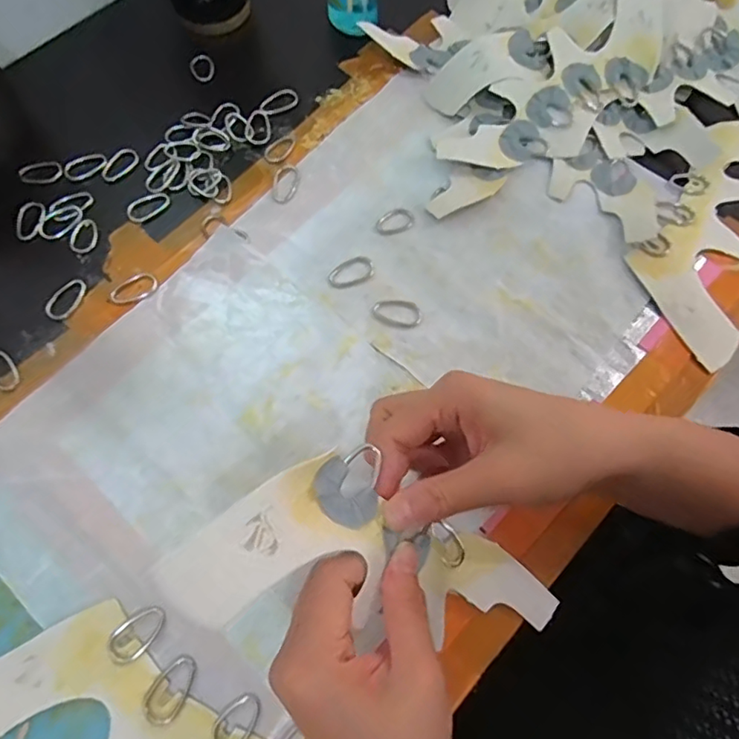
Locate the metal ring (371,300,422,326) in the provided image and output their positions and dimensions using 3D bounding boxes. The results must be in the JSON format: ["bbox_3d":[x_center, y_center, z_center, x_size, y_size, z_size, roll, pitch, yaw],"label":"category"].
[{"bbox_3d":[0.019,-0.040,0.390,0.035,0.004,0.019,7,69,4],"label":"metal ring"}]

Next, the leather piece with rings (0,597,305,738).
[{"bbox_3d":[-0.110,0.193,0.300,0.219,0.005,0.086,22,70,10],"label":"leather piece with rings"}]

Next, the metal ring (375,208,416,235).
[{"bbox_3d":[0.018,-0.109,0.413,0.029,0.004,0.020,-24,70,-8],"label":"metal ring"}]

